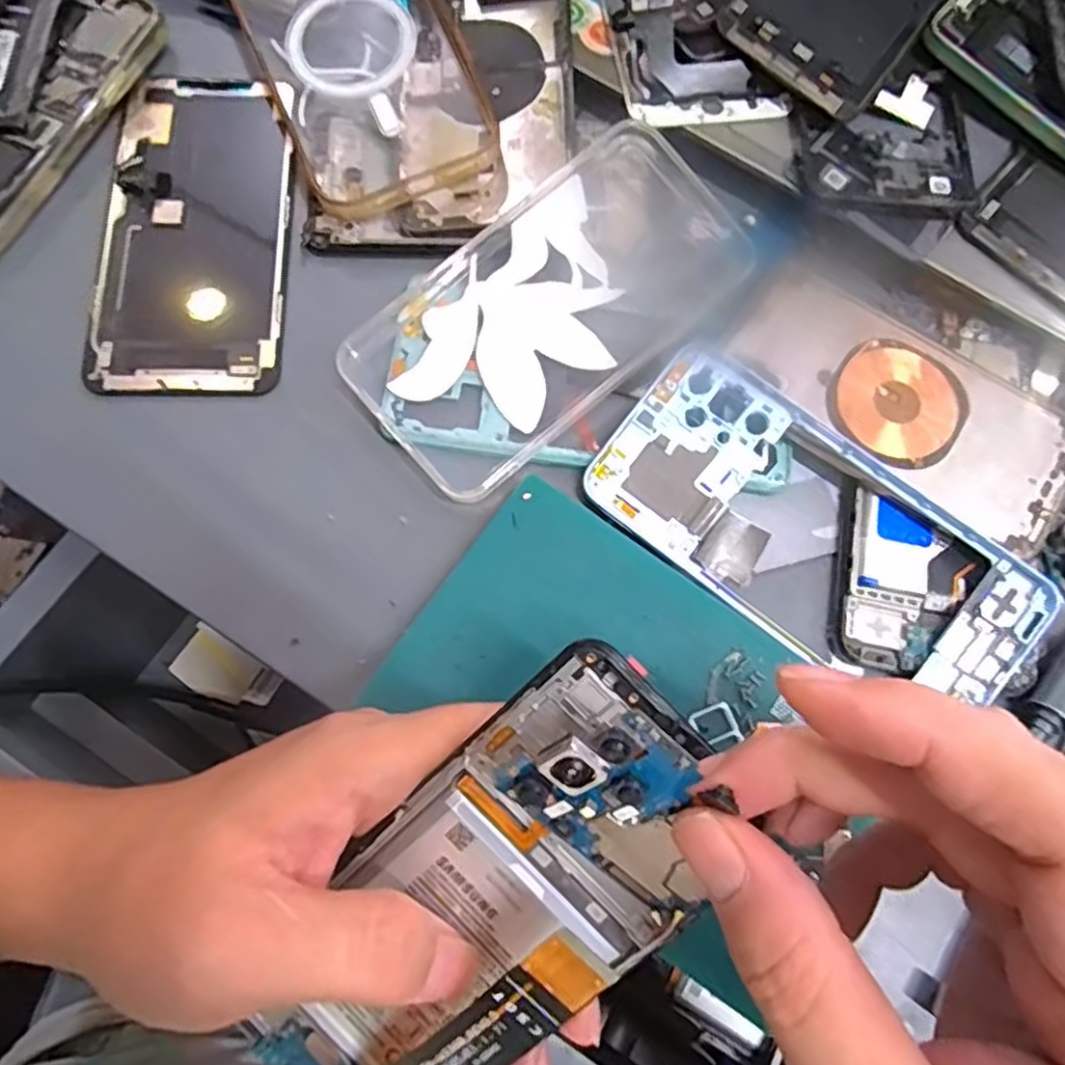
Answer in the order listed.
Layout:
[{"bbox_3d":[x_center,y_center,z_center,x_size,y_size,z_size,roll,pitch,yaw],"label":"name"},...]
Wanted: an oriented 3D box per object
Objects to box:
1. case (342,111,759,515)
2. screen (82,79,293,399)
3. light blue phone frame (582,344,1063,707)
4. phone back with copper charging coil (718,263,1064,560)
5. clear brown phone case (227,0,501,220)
[{"bbox_3d":[0.011,-0.095,0.275,0.173,0.016,0.084,-40,81,-14],"label":"case"},{"bbox_3d":[-0.141,-0.127,0.289,0.075,0.008,0.150,-2,75,-3],"label":"screen"},{"bbox_3d":[0.105,0.001,0.258,0.164,0.010,0.074,36,74,6],"label":"light blue phone frame"},{"bbox_3d":[0.145,-0.053,0.272,0.136,0.008,0.062,36,74,6],"label":"phone back with copper charging coil"},{"bbox_3d":[-0.081,-0.220,0.302,0.083,0.009,0.174,-23,77,-11],"label":"clear brown phone case"}]

